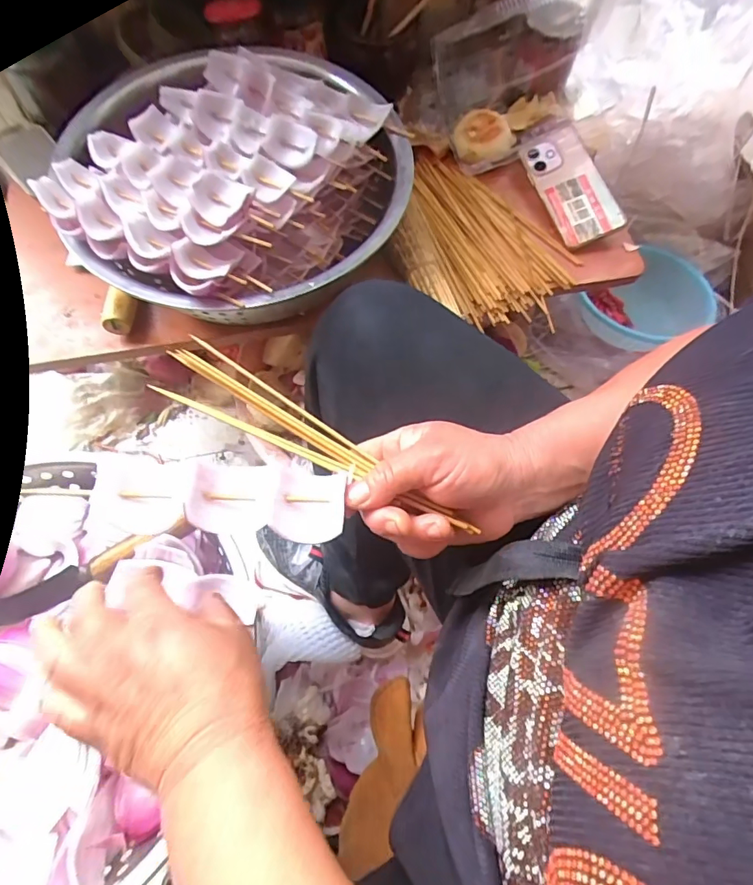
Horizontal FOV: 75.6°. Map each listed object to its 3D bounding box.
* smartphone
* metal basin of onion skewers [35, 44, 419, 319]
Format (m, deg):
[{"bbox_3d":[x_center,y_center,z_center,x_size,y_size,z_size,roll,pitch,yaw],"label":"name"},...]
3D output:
[{"bbox_3d":[0.253,-0.337,0.631,0.086,0.012,0.175,-22,76,0],"label":"smartphone"},{"bbox_3d":[-0.122,-0.266,0.518,0.293,0.118,0.355,19,65,5],"label":"metal basin of onion skewers"}]

